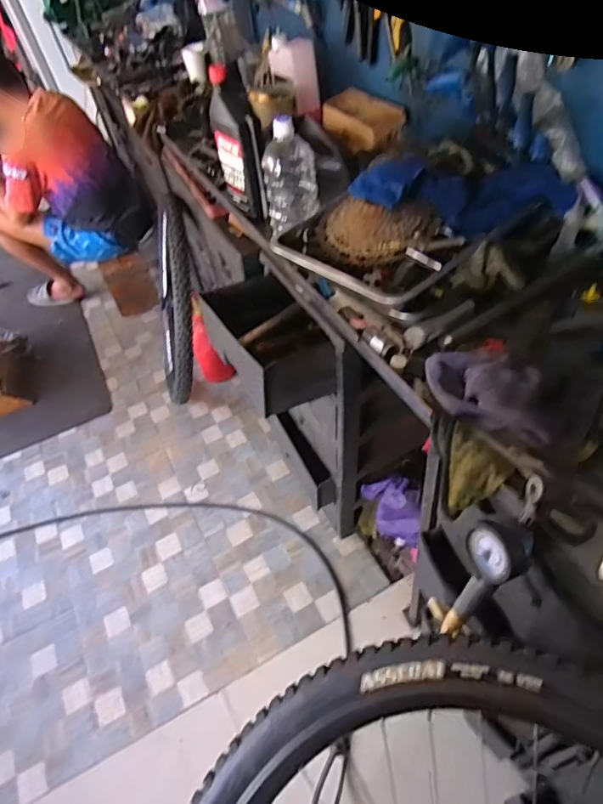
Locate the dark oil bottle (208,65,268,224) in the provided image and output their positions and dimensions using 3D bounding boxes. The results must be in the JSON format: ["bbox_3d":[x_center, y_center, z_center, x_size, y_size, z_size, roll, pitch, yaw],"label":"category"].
[{"bbox_3d":[-0.121,-0.482,0.964,0.061,0.238,0.122,-27,51,-13],"label":"dark oil bottle"}]

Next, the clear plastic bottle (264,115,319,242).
[{"bbox_3d":[-0.022,-0.382,0.862,0.090,0.164,0.085,-4,50,6],"label":"clear plastic bottle"}]

